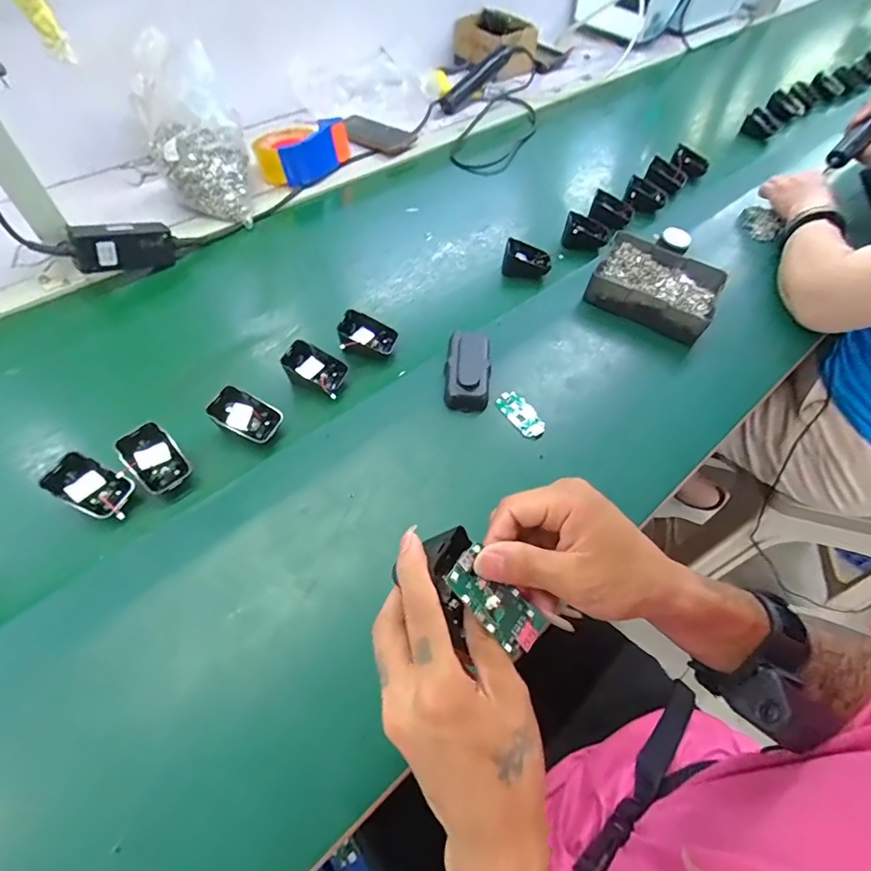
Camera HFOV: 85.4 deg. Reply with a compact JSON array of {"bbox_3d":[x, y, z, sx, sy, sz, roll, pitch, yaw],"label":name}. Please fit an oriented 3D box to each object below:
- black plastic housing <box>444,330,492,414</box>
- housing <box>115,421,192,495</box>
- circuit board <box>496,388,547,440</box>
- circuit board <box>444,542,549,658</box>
[{"bbox_3d":[0.038,-0.078,0.551,0.052,0.030,0.108,5,56,5],"label":"black plastic housing"},{"bbox_3d":[-0.275,0.022,0.461,0.047,0.017,0.067,-44,97,-20],"label":"housing"},{"bbox_3d":[0.096,-0.024,0.532,0.031,0.015,0.067,-30,64,-20],"label":"circuit board"},{"bbox_3d":[0.034,0.092,0.265,0.063,0.007,0.031,44,62,-11],"label":"circuit board"}]

